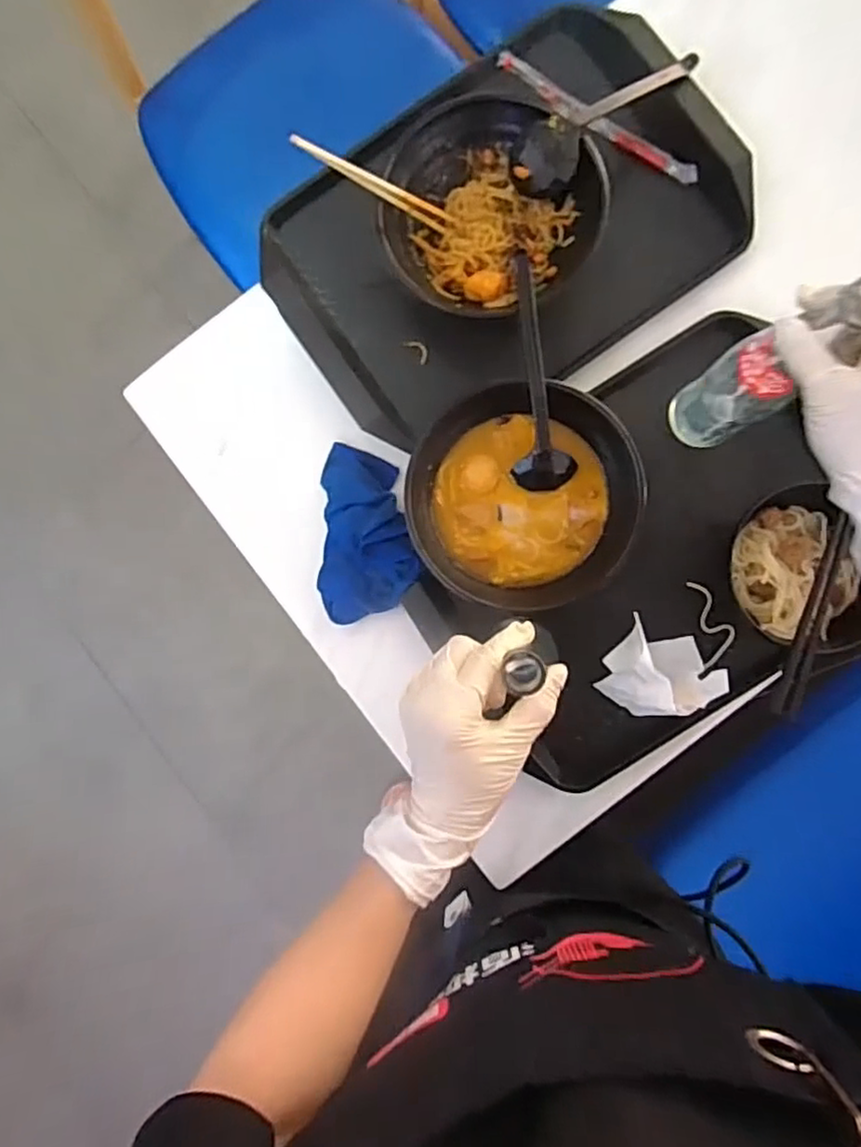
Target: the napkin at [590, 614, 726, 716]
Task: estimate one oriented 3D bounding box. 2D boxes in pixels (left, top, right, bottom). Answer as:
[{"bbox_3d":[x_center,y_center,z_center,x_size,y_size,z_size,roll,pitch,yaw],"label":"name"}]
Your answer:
[{"bbox_3d":[0.205,0.089,0.569,0.091,0.046,0.081,31,86,1],"label":"napkin"}]

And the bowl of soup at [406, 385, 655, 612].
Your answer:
[{"bbox_3d":[0.078,-0.066,0.566,0.188,0.067,0.182,0,86,-1],"label":"bowl of soup"}]

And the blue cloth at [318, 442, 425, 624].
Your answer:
[{"bbox_3d":[-0.065,-0.041,0.586,0.089,0.044,0.155,-14,86,-2],"label":"blue cloth"}]

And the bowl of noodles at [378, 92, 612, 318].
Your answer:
[{"bbox_3d":[0.050,-0.317,0.577,0.181,0.074,0.167,0,86,-1],"label":"bowl of noodles"}]

